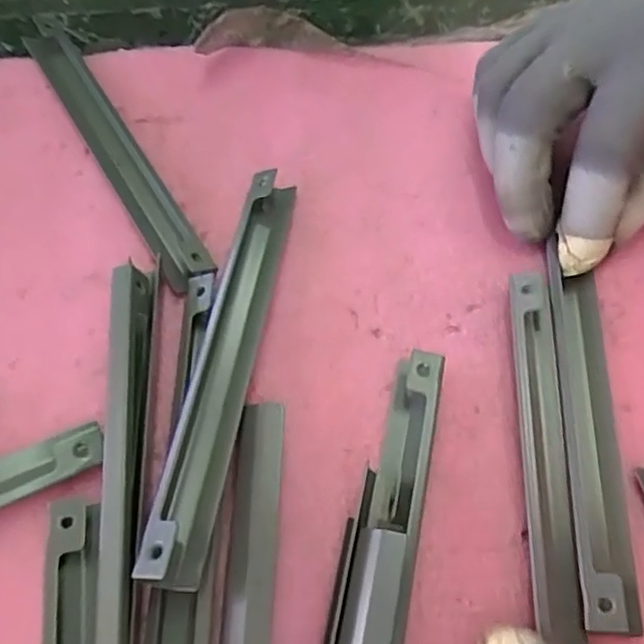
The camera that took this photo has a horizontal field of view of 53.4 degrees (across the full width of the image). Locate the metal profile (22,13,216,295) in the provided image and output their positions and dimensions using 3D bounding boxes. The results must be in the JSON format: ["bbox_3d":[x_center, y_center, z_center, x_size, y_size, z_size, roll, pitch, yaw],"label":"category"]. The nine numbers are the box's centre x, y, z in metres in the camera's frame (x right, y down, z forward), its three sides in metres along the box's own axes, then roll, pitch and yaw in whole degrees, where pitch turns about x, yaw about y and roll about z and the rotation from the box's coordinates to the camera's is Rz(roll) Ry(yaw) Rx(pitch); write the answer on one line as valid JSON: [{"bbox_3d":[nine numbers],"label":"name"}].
[{"bbox_3d":[-0.083,-0.074,0.252,0.019,0.011,0.155,-28,68,-16],"label":"metal profile"}]

